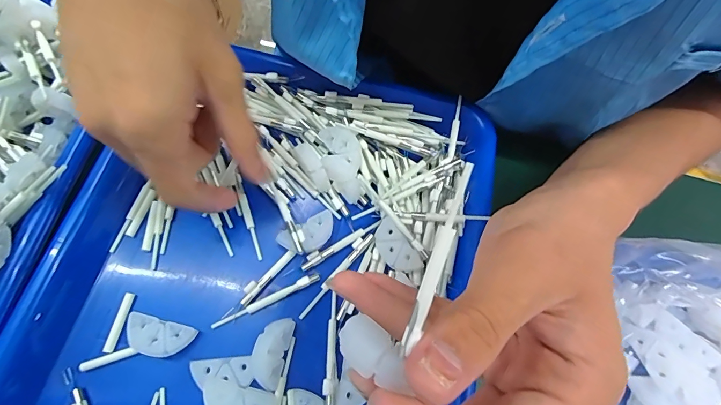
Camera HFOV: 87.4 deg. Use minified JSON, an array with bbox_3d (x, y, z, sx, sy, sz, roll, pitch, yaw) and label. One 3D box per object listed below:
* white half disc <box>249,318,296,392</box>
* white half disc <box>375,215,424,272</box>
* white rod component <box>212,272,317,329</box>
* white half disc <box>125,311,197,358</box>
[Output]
[{"bbox_3d":[-0.052,0.086,0.218,0.017,0.014,0.038,16,68,0],"label":"white half disc"},{"bbox_3d":[0.022,0.030,0.244,0.021,0.005,0.037,-41,73,4],"label":"white half disc"},{"bbox_3d":[-0.058,0.061,0.233,0.069,0.004,0.006,-24,73,-14],"label":"white rod component"},{"bbox_3d":[-0.118,0.078,0.219,0.038,0.009,0.019,17,68,1],"label":"white half disc"}]

